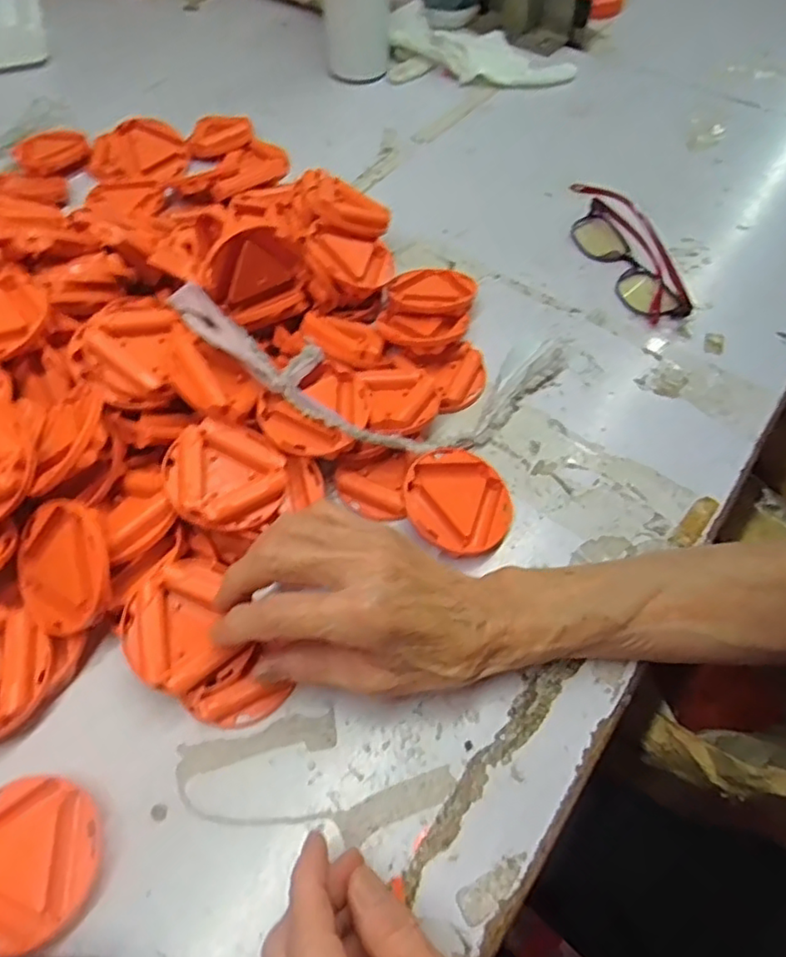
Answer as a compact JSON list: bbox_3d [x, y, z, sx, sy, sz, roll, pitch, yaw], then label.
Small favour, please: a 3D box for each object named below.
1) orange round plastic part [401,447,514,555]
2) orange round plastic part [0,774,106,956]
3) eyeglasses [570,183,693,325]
[{"bbox_3d":[0.037,0.013,0.367,0.063,0.007,0.065,8,62,-14],"label":"orange round plastic part"},{"bbox_3d":[-0.159,0.165,0.272,0.062,0.012,0.063,0,57,1],"label":"orange round plastic part"},{"bbox_3d":[0.177,-0.174,0.483,0.034,0.045,0.128,-19,58,-11],"label":"eyeglasses"}]

